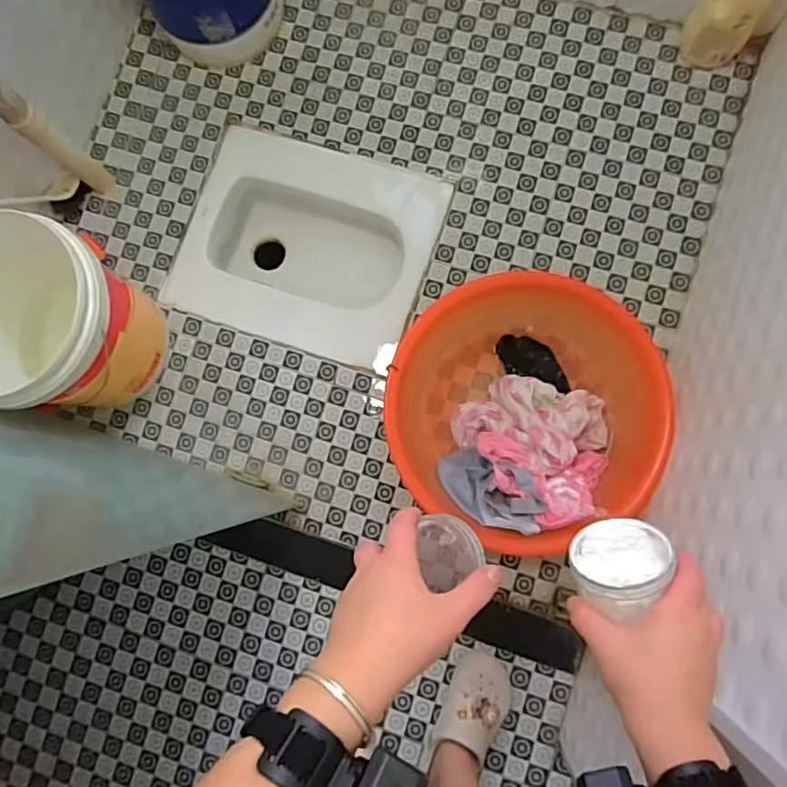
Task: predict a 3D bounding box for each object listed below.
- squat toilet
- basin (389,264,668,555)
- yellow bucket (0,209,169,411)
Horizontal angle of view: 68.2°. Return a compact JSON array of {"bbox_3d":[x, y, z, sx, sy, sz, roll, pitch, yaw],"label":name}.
[{"bbox_3d":[-0.168,-0.302,1.301,0.502,0.216,0.398,17,85,6],"label":"squat toilet"},{"bbox_3d":[0.229,0.026,1.050,0.467,0.146,0.480,-4,82,4],"label":"basin"},{"bbox_3d":[-0.590,-0.112,1.020,0.286,0.295,0.291,-1,83,4],"label":"yellow bucket"}]

